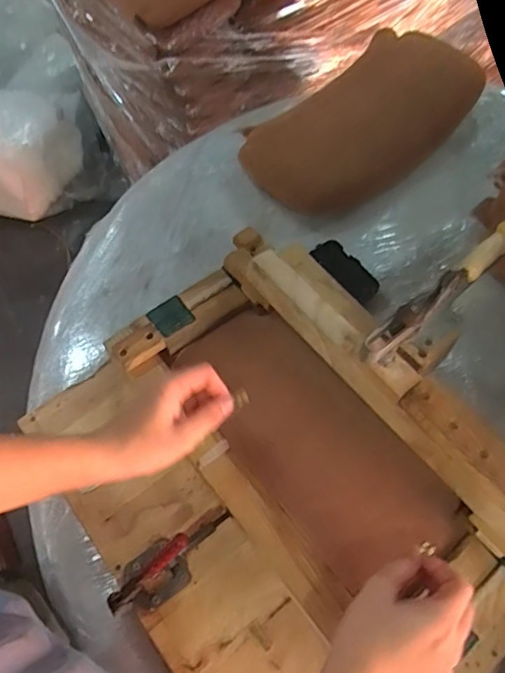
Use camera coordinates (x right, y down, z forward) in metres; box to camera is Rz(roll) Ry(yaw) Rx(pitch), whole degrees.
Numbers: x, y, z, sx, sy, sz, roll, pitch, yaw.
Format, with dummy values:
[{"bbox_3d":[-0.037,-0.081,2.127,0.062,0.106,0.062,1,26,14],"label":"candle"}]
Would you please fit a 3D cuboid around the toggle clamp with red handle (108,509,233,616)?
[{"bbox_3d":[-0.084,0.228,0.533,0.143,0.069,0.055,-29,65,-14],"label":"toggle clamp with red handle"}]

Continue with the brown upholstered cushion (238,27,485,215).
[{"bbox_3d":[0.176,-0.347,0.828,0.386,0.115,0.204,-37,67,-17],"label":"brown upholstered cushion"}]

